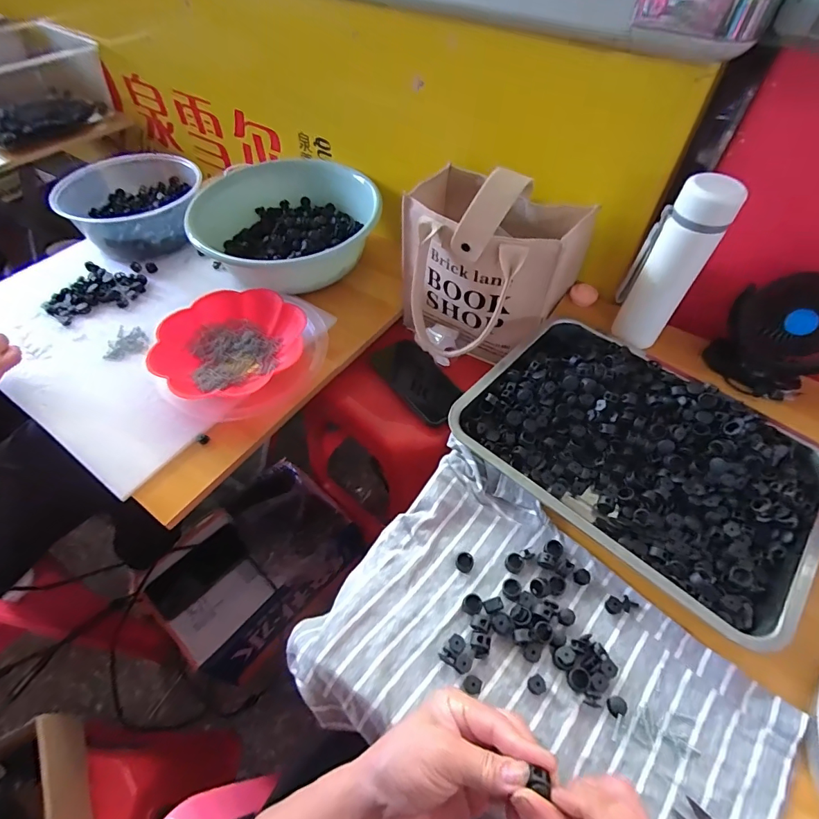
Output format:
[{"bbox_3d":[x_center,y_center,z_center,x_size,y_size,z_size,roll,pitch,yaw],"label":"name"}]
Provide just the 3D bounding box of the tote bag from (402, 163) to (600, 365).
[{"bbox_3d":[0.098,-0.194,0.595,0.229,0.220,0.201,24,57,16],"label":"tote bag"}]

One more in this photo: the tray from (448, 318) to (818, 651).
[{"bbox_3d":[0.240,0.040,0.470,0.338,0.041,0.241,36,62,23],"label":"tray"}]

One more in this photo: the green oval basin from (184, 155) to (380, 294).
[{"bbox_3d":[-0.193,-0.309,0.733,0.279,0.088,0.248,7,54,5],"label":"green oval basin"}]

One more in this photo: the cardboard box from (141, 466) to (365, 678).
[{"bbox_3d":[-0.278,0.284,0.805,0.225,0.171,0.324,37,62,24],"label":"cardboard box"}]

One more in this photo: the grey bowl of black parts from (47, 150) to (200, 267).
[{"bbox_3d":[-0.491,-0.365,0.782,0.194,0.092,0.197,0,54,0],"label":"grey bowl of black parts"}]

